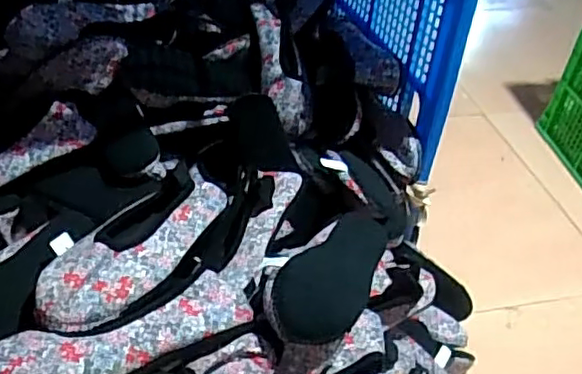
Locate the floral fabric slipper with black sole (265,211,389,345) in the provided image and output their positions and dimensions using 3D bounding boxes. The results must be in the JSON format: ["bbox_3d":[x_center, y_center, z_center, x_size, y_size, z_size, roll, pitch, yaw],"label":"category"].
[{"bbox_3d":[0.049,0.097,0.701,0.089,0.045,0.254,41,31,8],"label":"floral fabric slipper with black sole"}]

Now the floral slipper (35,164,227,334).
[{"bbox_3d":[-0.148,0.055,0.629,0.092,0.048,0.246,25,45,20],"label":"floral slipper"}]

